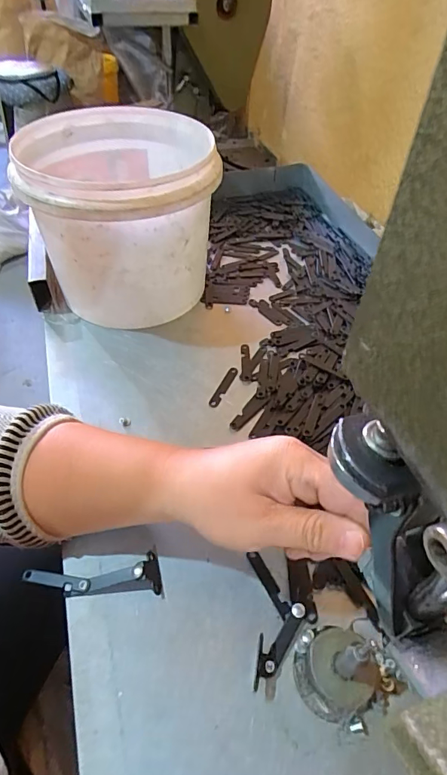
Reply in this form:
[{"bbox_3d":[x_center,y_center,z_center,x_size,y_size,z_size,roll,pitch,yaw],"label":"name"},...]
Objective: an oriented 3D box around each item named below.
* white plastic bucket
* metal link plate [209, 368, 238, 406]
[{"bbox_3d":[-0.097,-0.171,0.457,0.168,0.156,0.181,0,49,-1],"label":"white plastic bucket"},{"bbox_3d":[0.000,-0.001,0.415,0.009,0.004,0.051,20,51,16],"label":"metal link plate"}]

